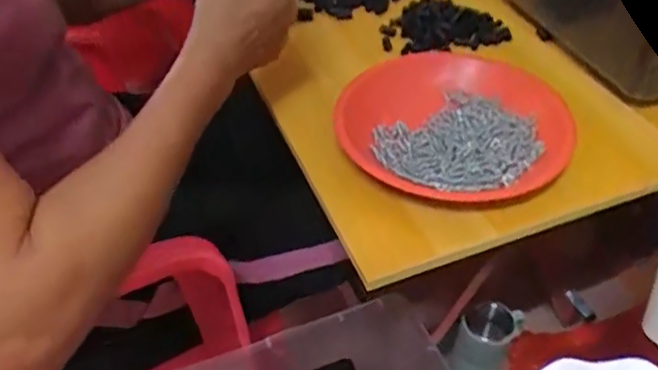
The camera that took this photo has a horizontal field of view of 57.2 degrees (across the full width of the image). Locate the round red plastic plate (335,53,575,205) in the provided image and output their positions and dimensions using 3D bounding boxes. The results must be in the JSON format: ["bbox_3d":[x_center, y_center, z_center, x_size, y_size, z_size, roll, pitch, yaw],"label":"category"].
[{"bbox_3d":[0.100,-0.064,0.512,0.178,0.037,0.192,-1,43,1],"label":"round red plastic plate"}]

